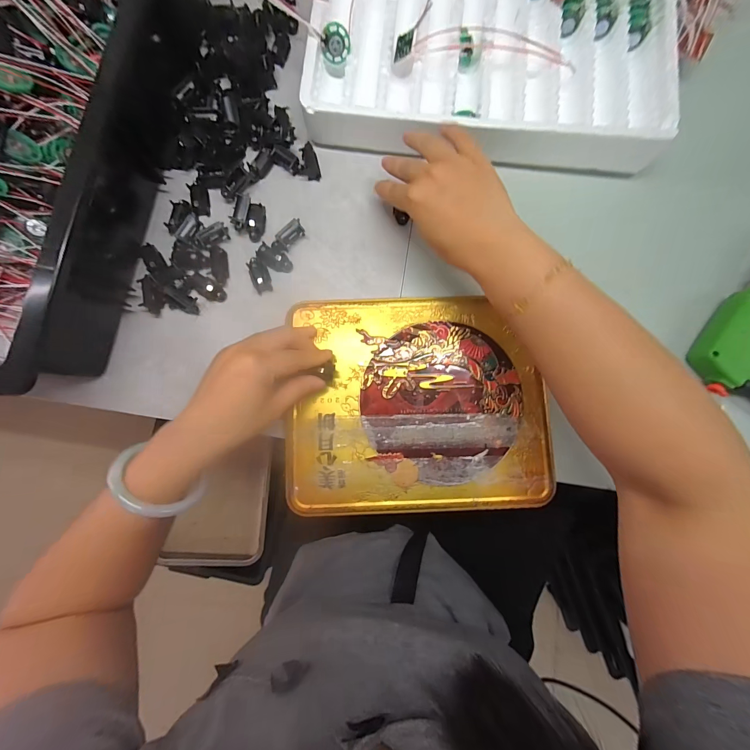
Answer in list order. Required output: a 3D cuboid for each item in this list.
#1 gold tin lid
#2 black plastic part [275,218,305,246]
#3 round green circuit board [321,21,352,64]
[{"bbox_3d":[0.039,0.024,0.300,0.229,0.017,0.192,-2,84,3],"label":"gold tin lid"},{"bbox_3d":[-0.082,-0.138,0.322,0.027,0.016,0.012,-44,86,-5],"label":"black plastic part"},{"bbox_3d":[-0.036,-0.312,0.311,0.028,0.027,0.007,-3,48,-14],"label":"round green circuit board"}]

